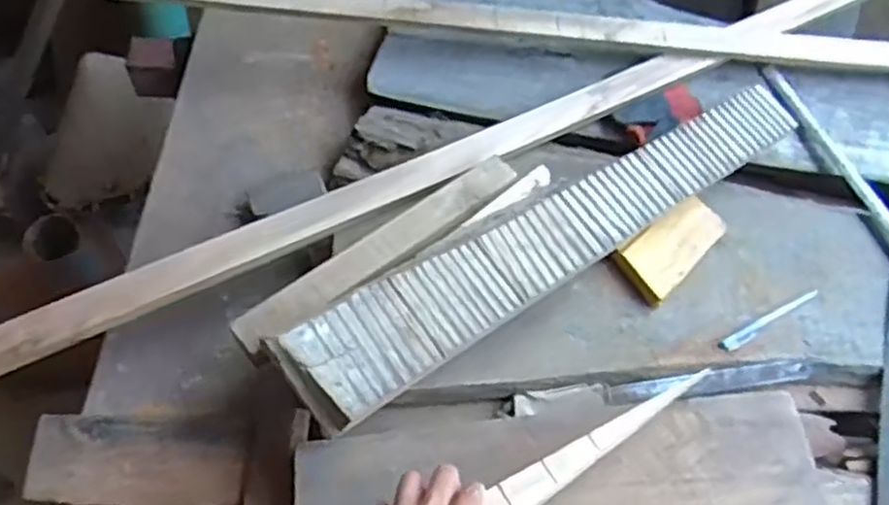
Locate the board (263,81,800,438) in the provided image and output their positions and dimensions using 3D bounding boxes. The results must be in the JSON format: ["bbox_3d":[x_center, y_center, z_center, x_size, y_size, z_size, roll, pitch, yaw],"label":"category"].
[{"bbox_3d":[0.126,-0.028,0.689,0.596,0.029,0.087,-29,72,-25],"label":"board"}]

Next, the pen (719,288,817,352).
[{"bbox_3d":[0.324,0.066,0.726,0.132,0.011,0.013,-27,68,-15],"label":"pen"}]

